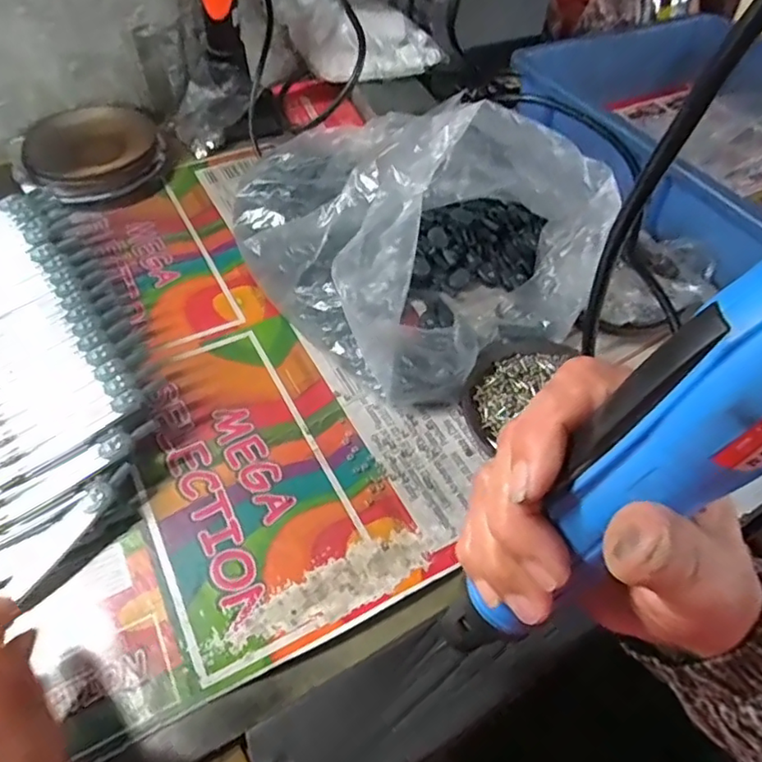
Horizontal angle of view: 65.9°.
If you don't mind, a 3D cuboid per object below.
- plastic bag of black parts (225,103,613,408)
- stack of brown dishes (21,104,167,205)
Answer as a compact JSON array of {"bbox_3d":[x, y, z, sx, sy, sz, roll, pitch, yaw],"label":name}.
[{"bbox_3d":[0.016,-0.135,0.441,0.215,0.128,0.267,-32,59,-25],"label":"plastic bag of black parts"},{"bbox_3d":[-0.267,-0.218,0.553,0.111,0.029,0.122,33,57,22],"label":"stack of brown dishes"}]

